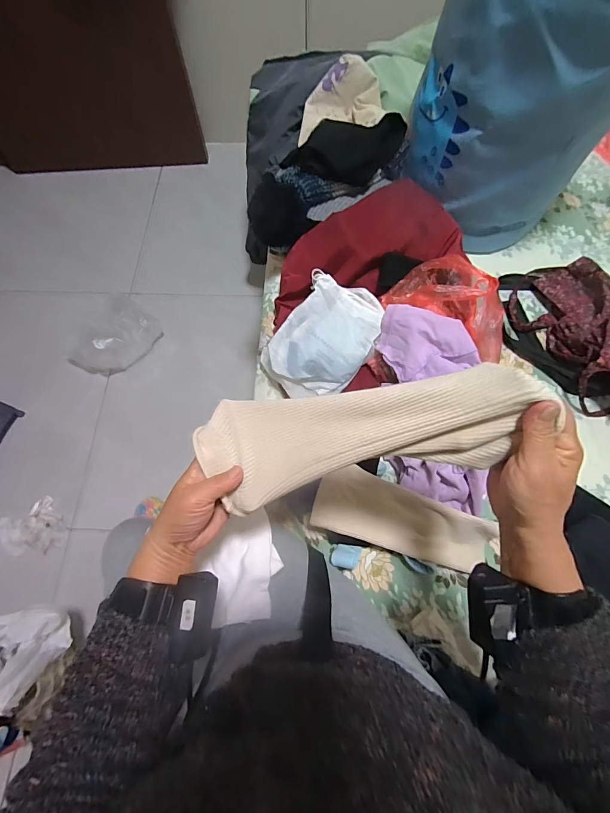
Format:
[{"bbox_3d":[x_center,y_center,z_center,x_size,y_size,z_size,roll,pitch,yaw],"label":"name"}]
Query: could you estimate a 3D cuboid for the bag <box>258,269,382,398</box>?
[{"bbox_3d":[0.031,-0.114,0.640,0.161,0.104,0.223,40,84,-7],"label":"bag"}]

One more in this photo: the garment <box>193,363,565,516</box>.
[{"bbox_3d":[0.043,0.029,0.336,0.296,0.051,0.099,-12,68,19],"label":"garment"}]

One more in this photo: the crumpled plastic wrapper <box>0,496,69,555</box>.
[{"bbox_3d":[-0.740,0.341,0.983,0.158,0.057,0.149,0,69,1],"label":"crumpled plastic wrapper"}]

